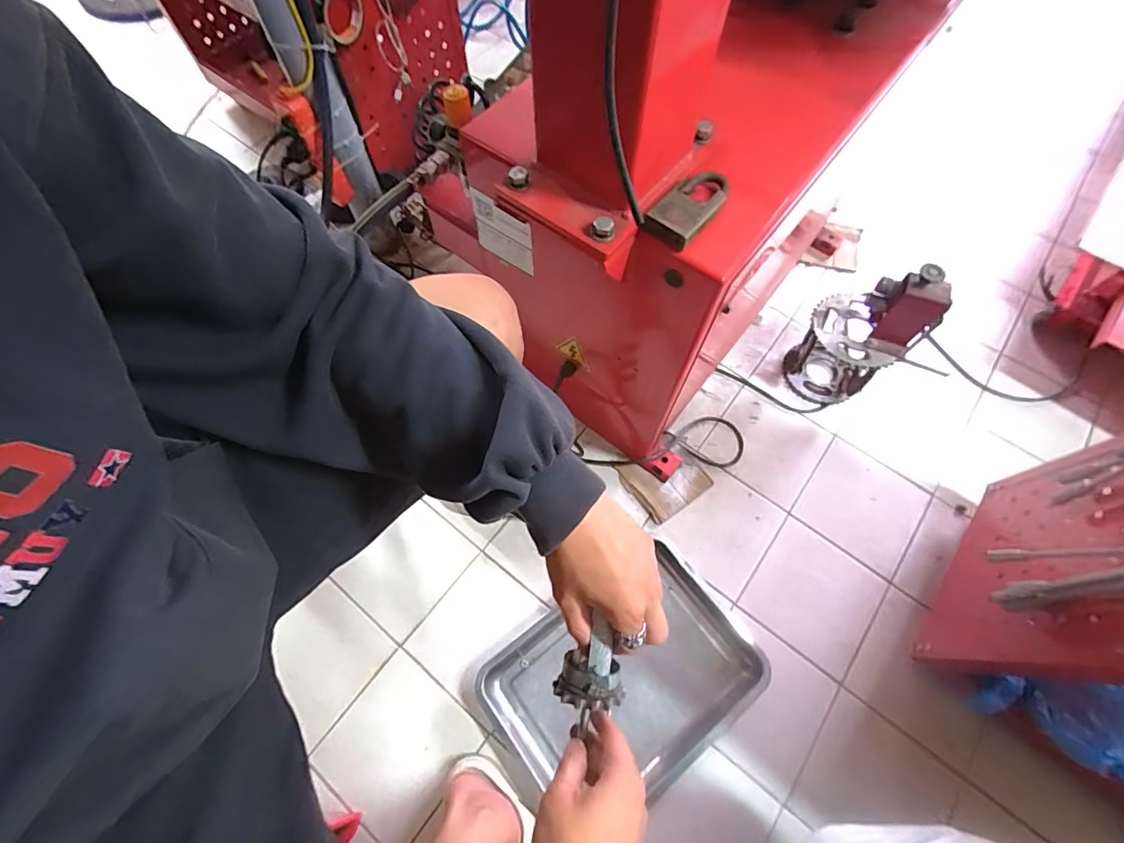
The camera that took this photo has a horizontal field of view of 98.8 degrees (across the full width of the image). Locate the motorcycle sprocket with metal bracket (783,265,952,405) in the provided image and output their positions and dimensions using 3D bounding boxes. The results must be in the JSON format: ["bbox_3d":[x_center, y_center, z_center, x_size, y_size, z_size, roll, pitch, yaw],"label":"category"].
[{"bbox_3d":[0.550,-0.159,0.905,0.150,0.297,0.167,-41,72,-17],"label":"motorcycle sprocket with metal bracket"}]

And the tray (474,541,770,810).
[{"bbox_3d":[0.101,0.410,0.764,0.410,0.063,0.296,-30,69,-13],"label":"tray"}]

